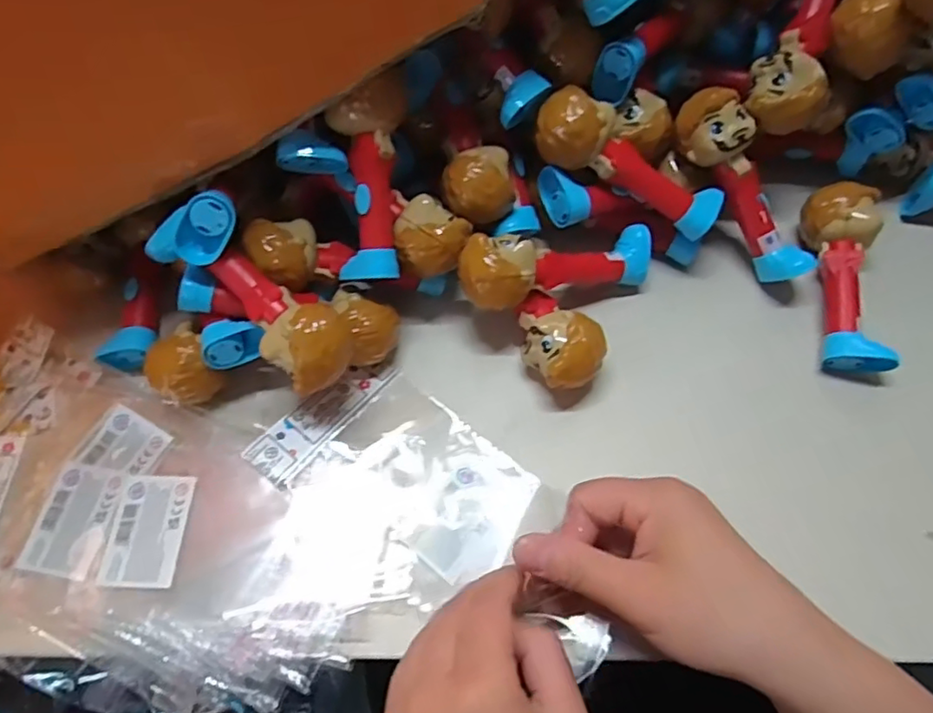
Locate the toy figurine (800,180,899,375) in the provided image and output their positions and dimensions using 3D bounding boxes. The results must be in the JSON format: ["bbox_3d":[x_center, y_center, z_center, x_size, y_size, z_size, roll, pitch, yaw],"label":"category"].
[{"bbox_3d":[0.237,-0.052,0.385,0.034,0.033,0.124,3,75,4],"label":"toy figurine"}]

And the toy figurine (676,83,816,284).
[{"bbox_3d":[0.172,-0.104,0.382,0.032,0.029,0.126,-34,101,-14],"label":"toy figurine"}]

